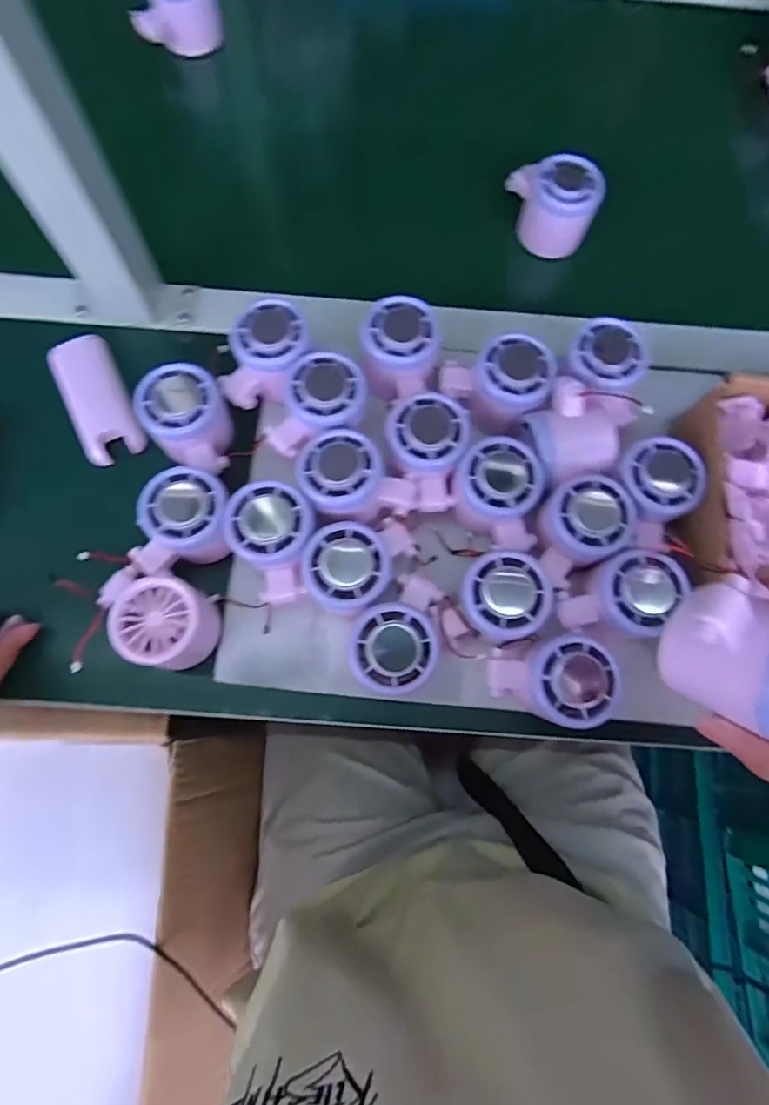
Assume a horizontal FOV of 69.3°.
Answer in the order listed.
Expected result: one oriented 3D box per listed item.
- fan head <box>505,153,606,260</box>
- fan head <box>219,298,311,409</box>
[{"bbox_3d":[0.136,-0.292,0.464,0.078,0.045,0.055,25,76,5],"label":"fan head"},{"bbox_3d":[-0.082,-0.137,0.400,0.055,0.040,0.070,20,76,4],"label":"fan head"}]

